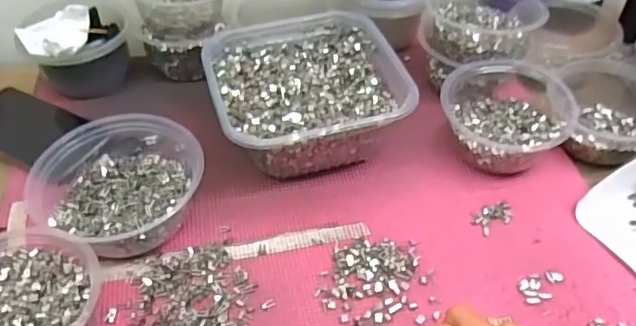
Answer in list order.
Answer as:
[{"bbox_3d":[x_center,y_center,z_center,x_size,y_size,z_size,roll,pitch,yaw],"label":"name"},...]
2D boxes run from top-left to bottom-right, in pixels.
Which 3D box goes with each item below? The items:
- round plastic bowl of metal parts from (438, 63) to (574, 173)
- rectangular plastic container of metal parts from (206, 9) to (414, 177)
[{"bbox_3d":[0.177,-0.044,0.534,0.113,0.063,0.114,0,47,0],"label":"round plastic bowl of metal parts"},{"bbox_3d":[-0.014,-0.066,0.549,0.173,0.074,0.179,-12,48,-11],"label":"rectangular plastic container of metal parts"}]

